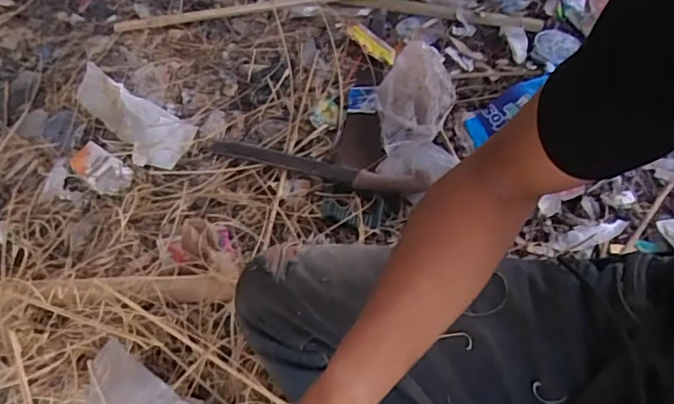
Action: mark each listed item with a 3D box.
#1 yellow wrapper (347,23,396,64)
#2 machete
[{"bbox_3d":[0.067,-0.317,1.101,0.038,0.011,0.141,-34,60,-14],"label":"yellow wrapper"},{"bbox_3d":[-0.040,-0.061,0.957,0.386,0.016,0.047,11,60,14],"label":"machete"}]

